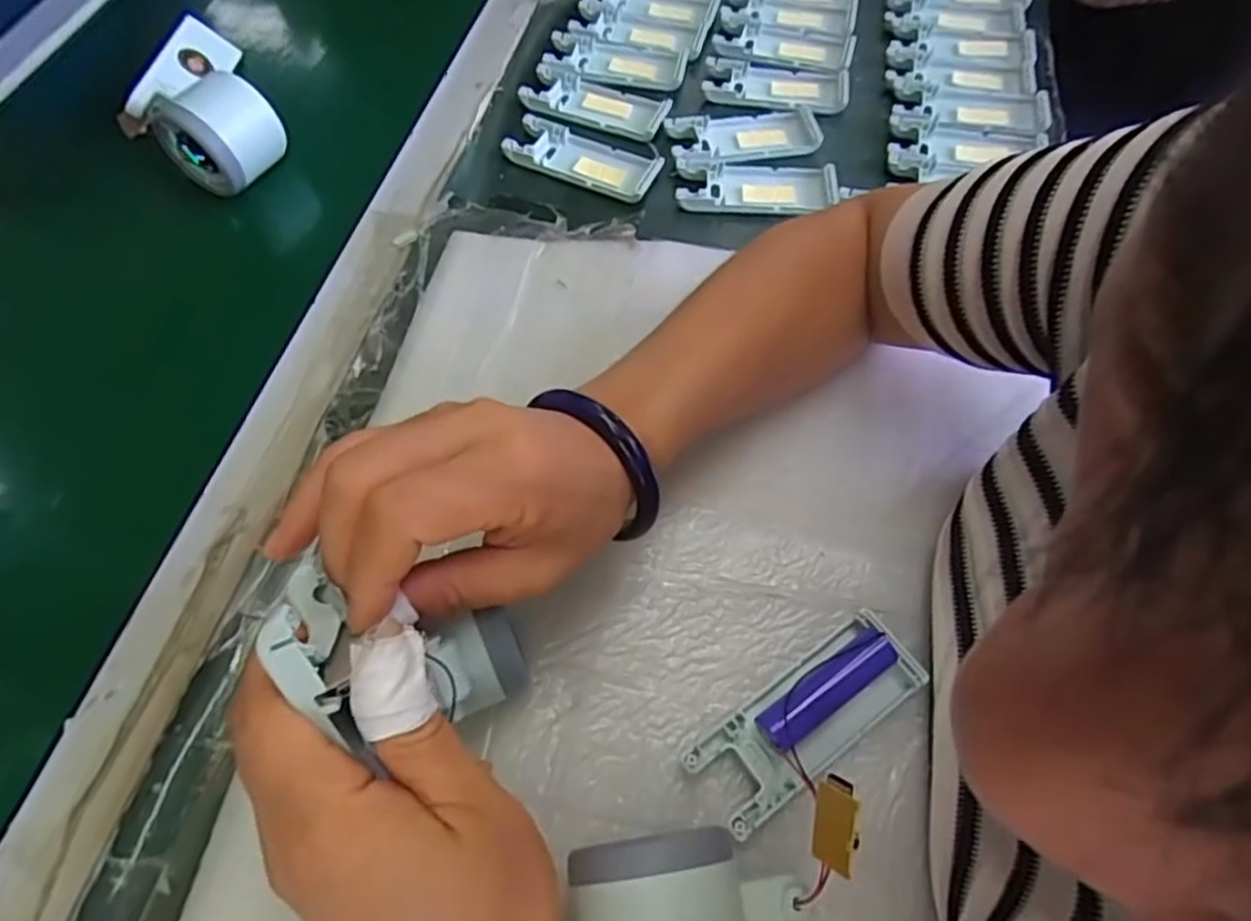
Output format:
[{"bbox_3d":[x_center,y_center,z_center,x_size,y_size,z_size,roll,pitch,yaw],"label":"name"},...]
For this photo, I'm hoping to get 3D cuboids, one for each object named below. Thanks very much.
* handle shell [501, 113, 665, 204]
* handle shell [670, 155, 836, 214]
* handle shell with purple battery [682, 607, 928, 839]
[{"bbox_3d":[-0.028,-0.207,0.472,0.102,0.009,0.044,23,63,12],"label":"handle shell"},{"bbox_3d":[0.086,-0.183,0.464,0.103,0.012,0.044,3,60,1],"label":"handle shell"},{"bbox_3d":[0.076,0.107,0.292,0.102,0.019,0.039,-32,65,-17],"label":"handle shell with purple battery"}]

